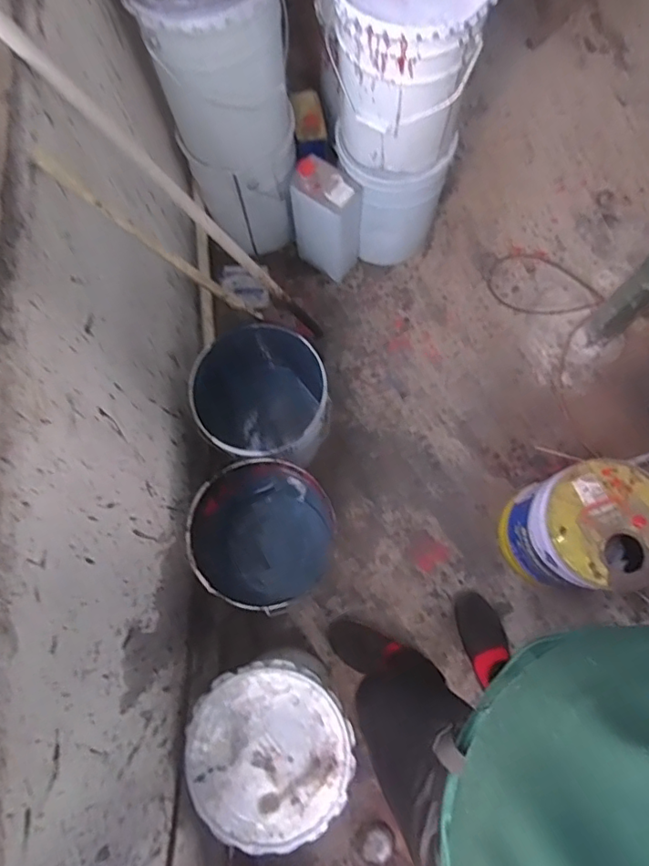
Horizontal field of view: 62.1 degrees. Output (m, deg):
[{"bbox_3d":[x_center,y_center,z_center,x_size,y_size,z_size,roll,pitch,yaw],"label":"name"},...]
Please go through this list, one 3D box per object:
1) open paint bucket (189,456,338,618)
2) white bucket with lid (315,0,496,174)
[{"bbox_3d":[-0.133,0.237,1.231,0.279,0.366,0.295,-1,74,2],"label":"open paint bucket"},{"bbox_3d":[0.169,-0.789,1.129,0.287,0.350,0.287,-1,74,2],"label":"white bucket with lid"}]

